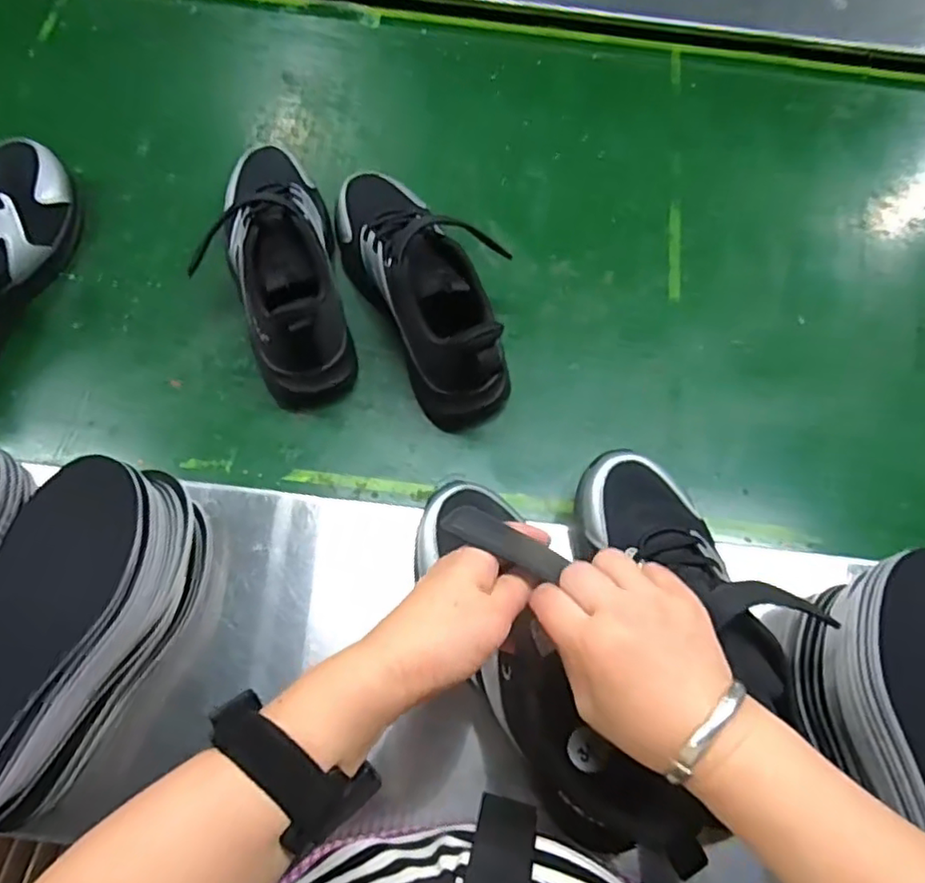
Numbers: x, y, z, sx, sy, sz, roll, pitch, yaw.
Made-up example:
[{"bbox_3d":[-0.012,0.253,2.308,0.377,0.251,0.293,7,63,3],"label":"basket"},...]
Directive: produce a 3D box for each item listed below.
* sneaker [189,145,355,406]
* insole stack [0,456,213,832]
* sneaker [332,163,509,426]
[{"bbox_3d":[-0.149,-0.153,0.521,0.083,0.107,0.231,-14,71,-8],"label":"sneaker"},{"bbox_3d":[-0.243,0.121,0.391,0.089,0.094,0.218,18,70,4],"label":"insole stack"},{"bbox_3d":[-0.035,-0.130,0.522,0.079,0.105,0.230,-27,73,-12],"label":"sneaker"}]

